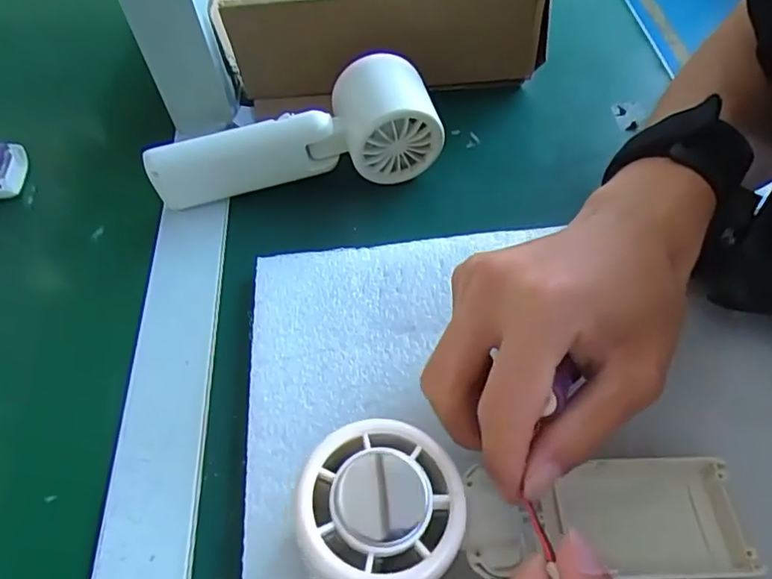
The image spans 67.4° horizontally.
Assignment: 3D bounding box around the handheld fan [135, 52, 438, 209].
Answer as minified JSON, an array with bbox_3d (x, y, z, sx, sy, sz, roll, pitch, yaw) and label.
[{"bbox_3d":[-0.052,-0.090,0.338,0.165,0.050,0.055,-7,55,-2],"label":"handheld fan"}]

